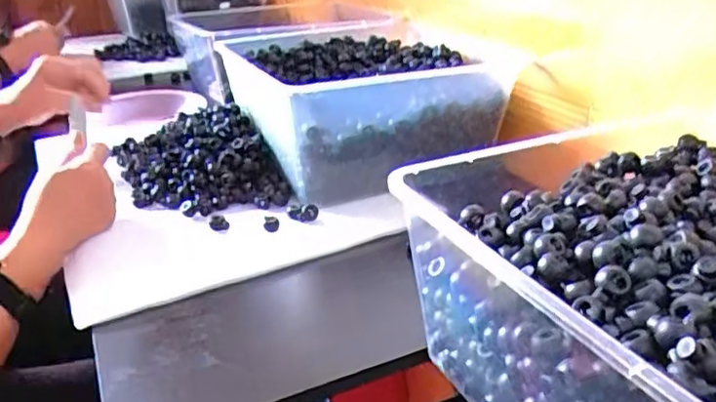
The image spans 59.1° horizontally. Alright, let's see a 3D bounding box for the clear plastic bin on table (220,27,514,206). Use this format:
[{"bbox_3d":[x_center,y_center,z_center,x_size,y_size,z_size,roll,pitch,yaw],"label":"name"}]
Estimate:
[{"bbox_3d":[-0.016,-0.127,0.843,0.277,0.153,0.335,-14,27,-22],"label":"clear plastic bin on table"}]

